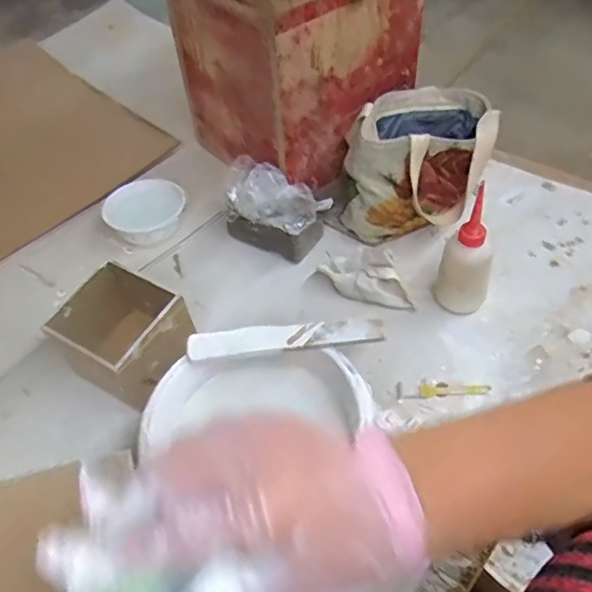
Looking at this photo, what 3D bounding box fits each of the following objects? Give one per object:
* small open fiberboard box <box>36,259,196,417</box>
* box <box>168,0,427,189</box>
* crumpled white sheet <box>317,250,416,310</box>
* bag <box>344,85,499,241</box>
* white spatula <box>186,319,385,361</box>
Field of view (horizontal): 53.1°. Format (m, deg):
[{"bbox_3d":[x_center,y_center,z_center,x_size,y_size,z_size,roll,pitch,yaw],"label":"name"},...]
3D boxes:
[{"bbox_3d":[-0.193,0.051,0.686,0.129,0.104,0.116,25,58,23],"label":"small open fiberboard box"},{"bbox_3d":[-0.010,-0.350,0.834,0.269,0.272,0.242,36,62,29],"label":"box"},{"bbox_3d":[0.090,-0.027,0.752,0.130,0.054,0.062,24,58,22],"label":"crumpled white sheet"},{"bbox_3d":[0.163,-0.179,0.802,0.179,0.154,0.177,10,54,13],"label":"bag"},{"bbox_3d":[-0.012,0.043,0.612,0.199,0.012,0.032,-7,52,0],"label":"white spatula"}]

